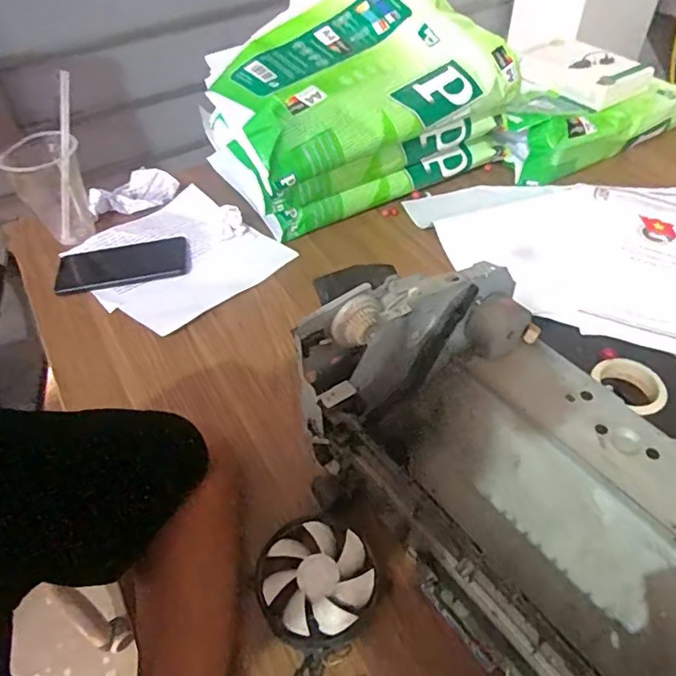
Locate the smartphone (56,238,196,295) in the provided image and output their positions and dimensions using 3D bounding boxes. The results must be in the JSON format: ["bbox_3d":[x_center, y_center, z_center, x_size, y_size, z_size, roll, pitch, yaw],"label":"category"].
[{"bbox_3d":[-0.269,-0.090,0.700,0.162,0.011,0.069,-12,48,-8],"label":"smartphone"}]

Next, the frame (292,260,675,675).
[{"bbox_3d":[0.144,0.090,0.376,0.217,0.150,0.330,-32,54,-24],"label":"frame"}]

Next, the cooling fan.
[{"bbox_3d":[-0.016,0.187,0.429,0.088,0.024,0.089,-1,48,1],"label":"cooling fan"}]

